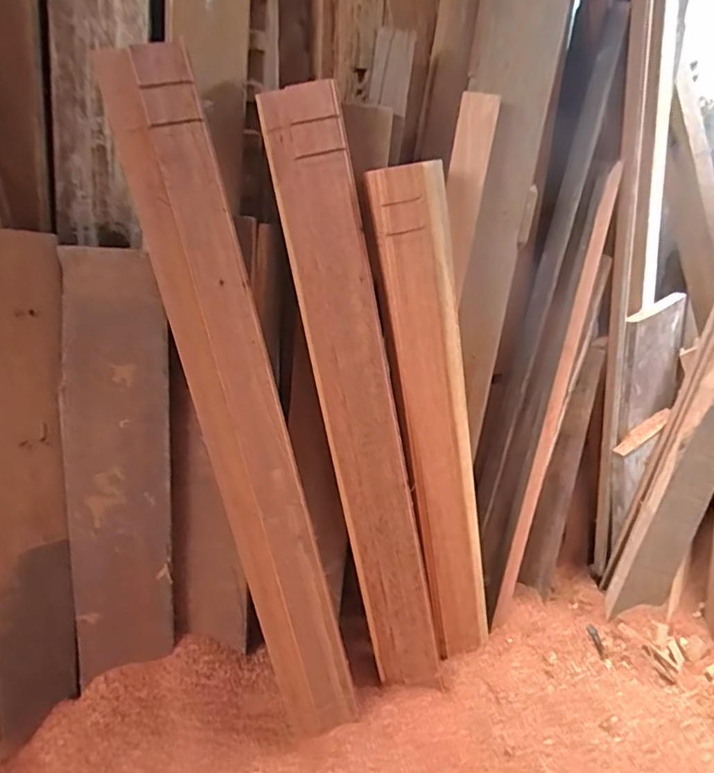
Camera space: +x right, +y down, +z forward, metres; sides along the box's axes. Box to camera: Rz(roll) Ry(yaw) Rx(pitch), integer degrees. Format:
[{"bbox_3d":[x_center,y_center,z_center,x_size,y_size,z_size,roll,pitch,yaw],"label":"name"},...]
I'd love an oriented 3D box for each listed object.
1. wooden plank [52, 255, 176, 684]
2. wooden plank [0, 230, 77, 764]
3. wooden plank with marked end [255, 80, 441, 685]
[{"bbox_3d":[-0.330,0.126,0.747,0.138,0.604,0.017,-1,15,-16],"label":"wooden plank"},{"bbox_3d":[-0.444,0.162,0.715,0.100,0.702,0.022,-2,14,-27],"label":"wooden plank"},{"bbox_3d":[0.006,0.058,0.787,0.111,0.893,0.057,-13,13,-6],"label":"wooden plank with marked end"}]

